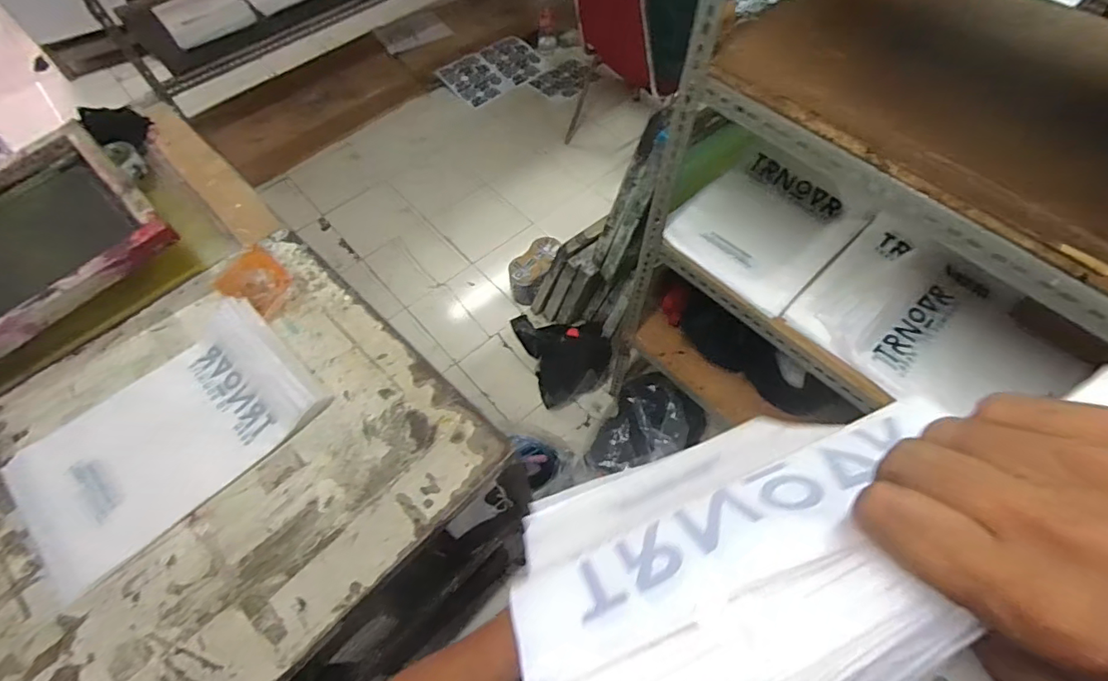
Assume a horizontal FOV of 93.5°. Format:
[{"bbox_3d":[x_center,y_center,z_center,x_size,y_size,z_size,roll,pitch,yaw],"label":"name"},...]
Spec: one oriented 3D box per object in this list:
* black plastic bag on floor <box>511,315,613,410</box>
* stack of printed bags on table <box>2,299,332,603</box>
[{"bbox_3d":[0.038,0.065,1.546,0.264,0.310,0.151,-15,60,-7],"label":"black plastic bag on floor"},{"bbox_3d":[-0.559,0.132,0.757,0.257,0.033,0.384,40,68,22],"label":"stack of printed bags on table"}]

